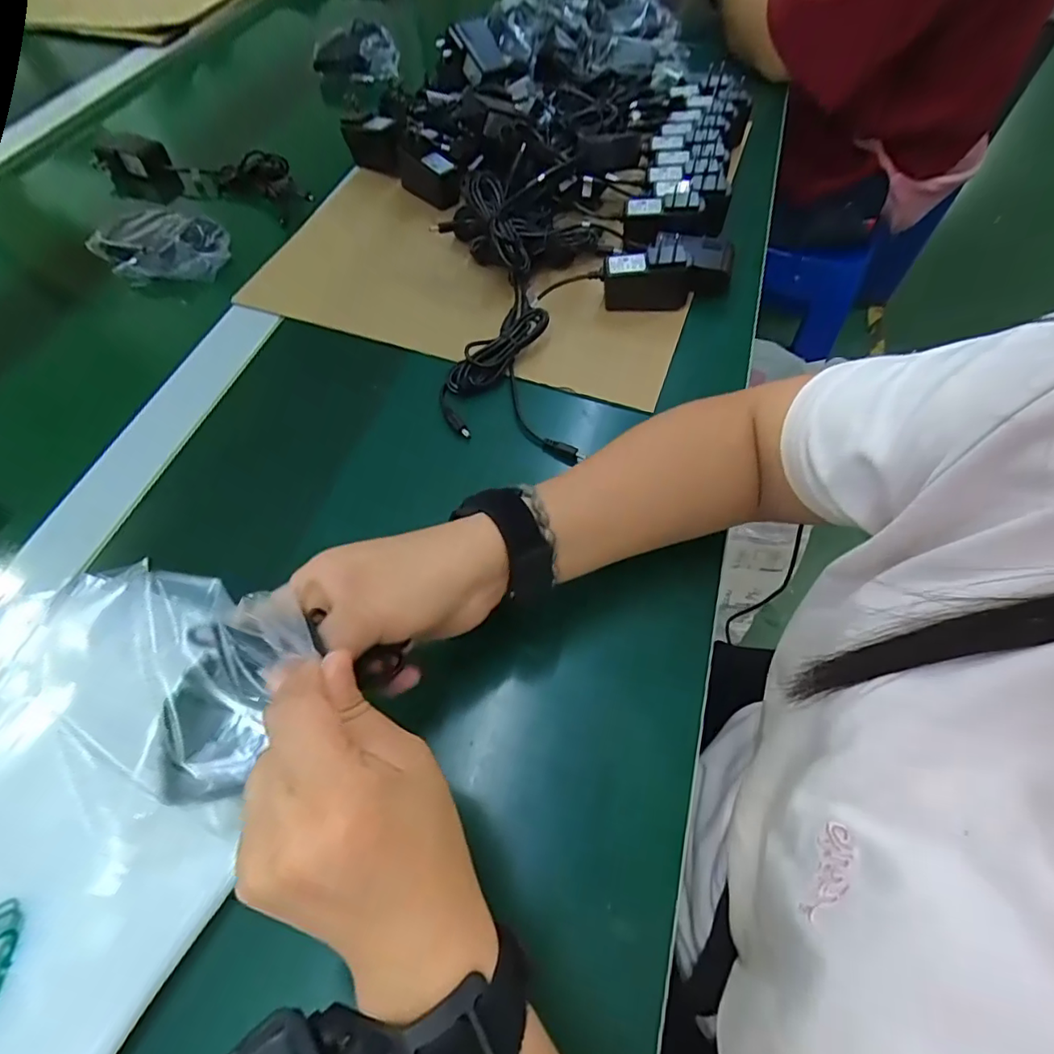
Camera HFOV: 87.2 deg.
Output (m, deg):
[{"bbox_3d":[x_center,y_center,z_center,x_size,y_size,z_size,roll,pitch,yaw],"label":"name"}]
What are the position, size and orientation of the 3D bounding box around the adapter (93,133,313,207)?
[{"bbox_3d":[-0.362,-0.397,0.638,0.280,0.070,0.040,16,61,9],"label":"adapter"}]

